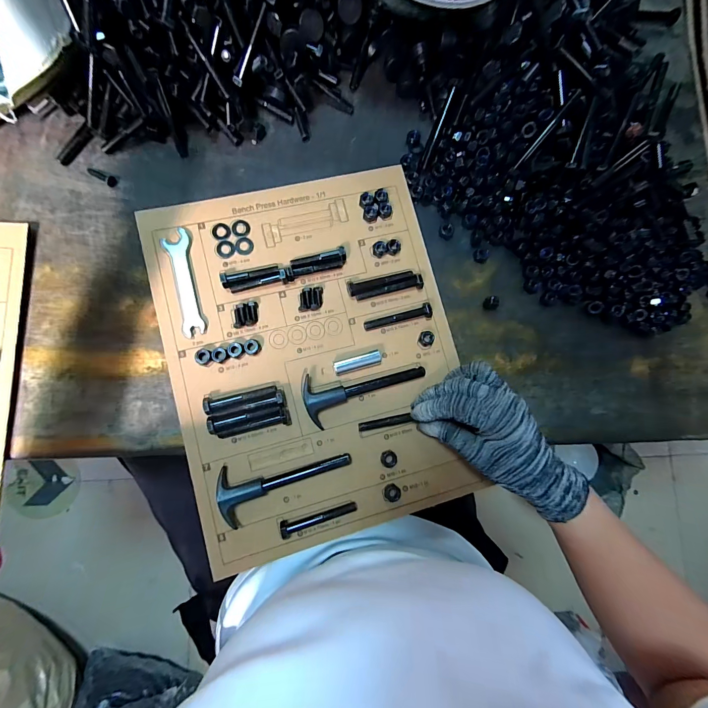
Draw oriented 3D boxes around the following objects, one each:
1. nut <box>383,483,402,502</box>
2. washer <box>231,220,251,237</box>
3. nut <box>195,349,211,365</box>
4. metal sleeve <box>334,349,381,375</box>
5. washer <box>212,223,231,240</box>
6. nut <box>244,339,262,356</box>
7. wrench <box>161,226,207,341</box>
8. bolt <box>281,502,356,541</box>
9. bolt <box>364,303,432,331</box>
[{"bbox_3d":[0.040,0.144,0.334,0.018,0.006,0.017,1,83,-6],"label":"nut"},{"bbox_3d":[-0.124,-0.138,0.355,0.019,0.004,0.019,1,83,-6],"label":"washer"},{"bbox_3d":[-0.154,0.003,0.332,0.016,0.007,0.015,1,83,-6],"label":"nut"},{"bbox_3d":[0.005,0.010,0.345,0.052,0.014,0.015,-16,85,-7],"label":"metal sleeve"},{"bbox_3d":[-0.144,-0.134,0.352,0.018,0.004,0.020,-42,89,-9],"label":"washer"},{"bbox_3d":[-0.106,-0.007,0.340,0.016,0.006,0.016,1,83,-6],"label":"nut"},{"bbox_3d":[-0.177,-0.076,0.341,0.027,0.004,0.113,-15,85,-7],"label":"wrench"},{"bbox_3d":[-0.034,0.162,0.322,0.076,0.015,0.013,-16,85,-7],"label":"bolt"},{"bbox_3d":[0.049,-0.041,0.354,0.076,0.016,0.014,-13,85,-7],"label":"bolt"}]

